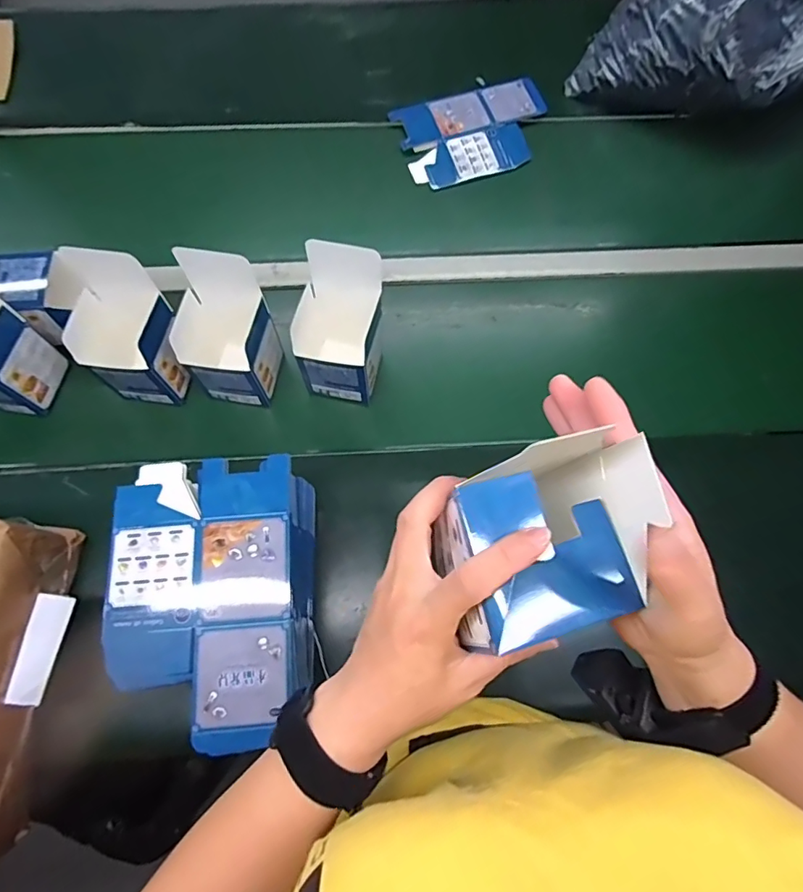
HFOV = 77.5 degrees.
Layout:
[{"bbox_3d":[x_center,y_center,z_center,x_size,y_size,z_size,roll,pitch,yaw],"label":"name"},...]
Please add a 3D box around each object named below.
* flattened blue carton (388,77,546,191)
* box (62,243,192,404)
[{"bbox_3d":[0.115,-0.488,0.779,0.231,0.028,0.144,-17,74,-6],"label":"flattened blue carton"},{"bbox_3d":[-0.314,-0.128,0.575,0.104,0.155,0.101,8,73,2],"label":"box"}]

